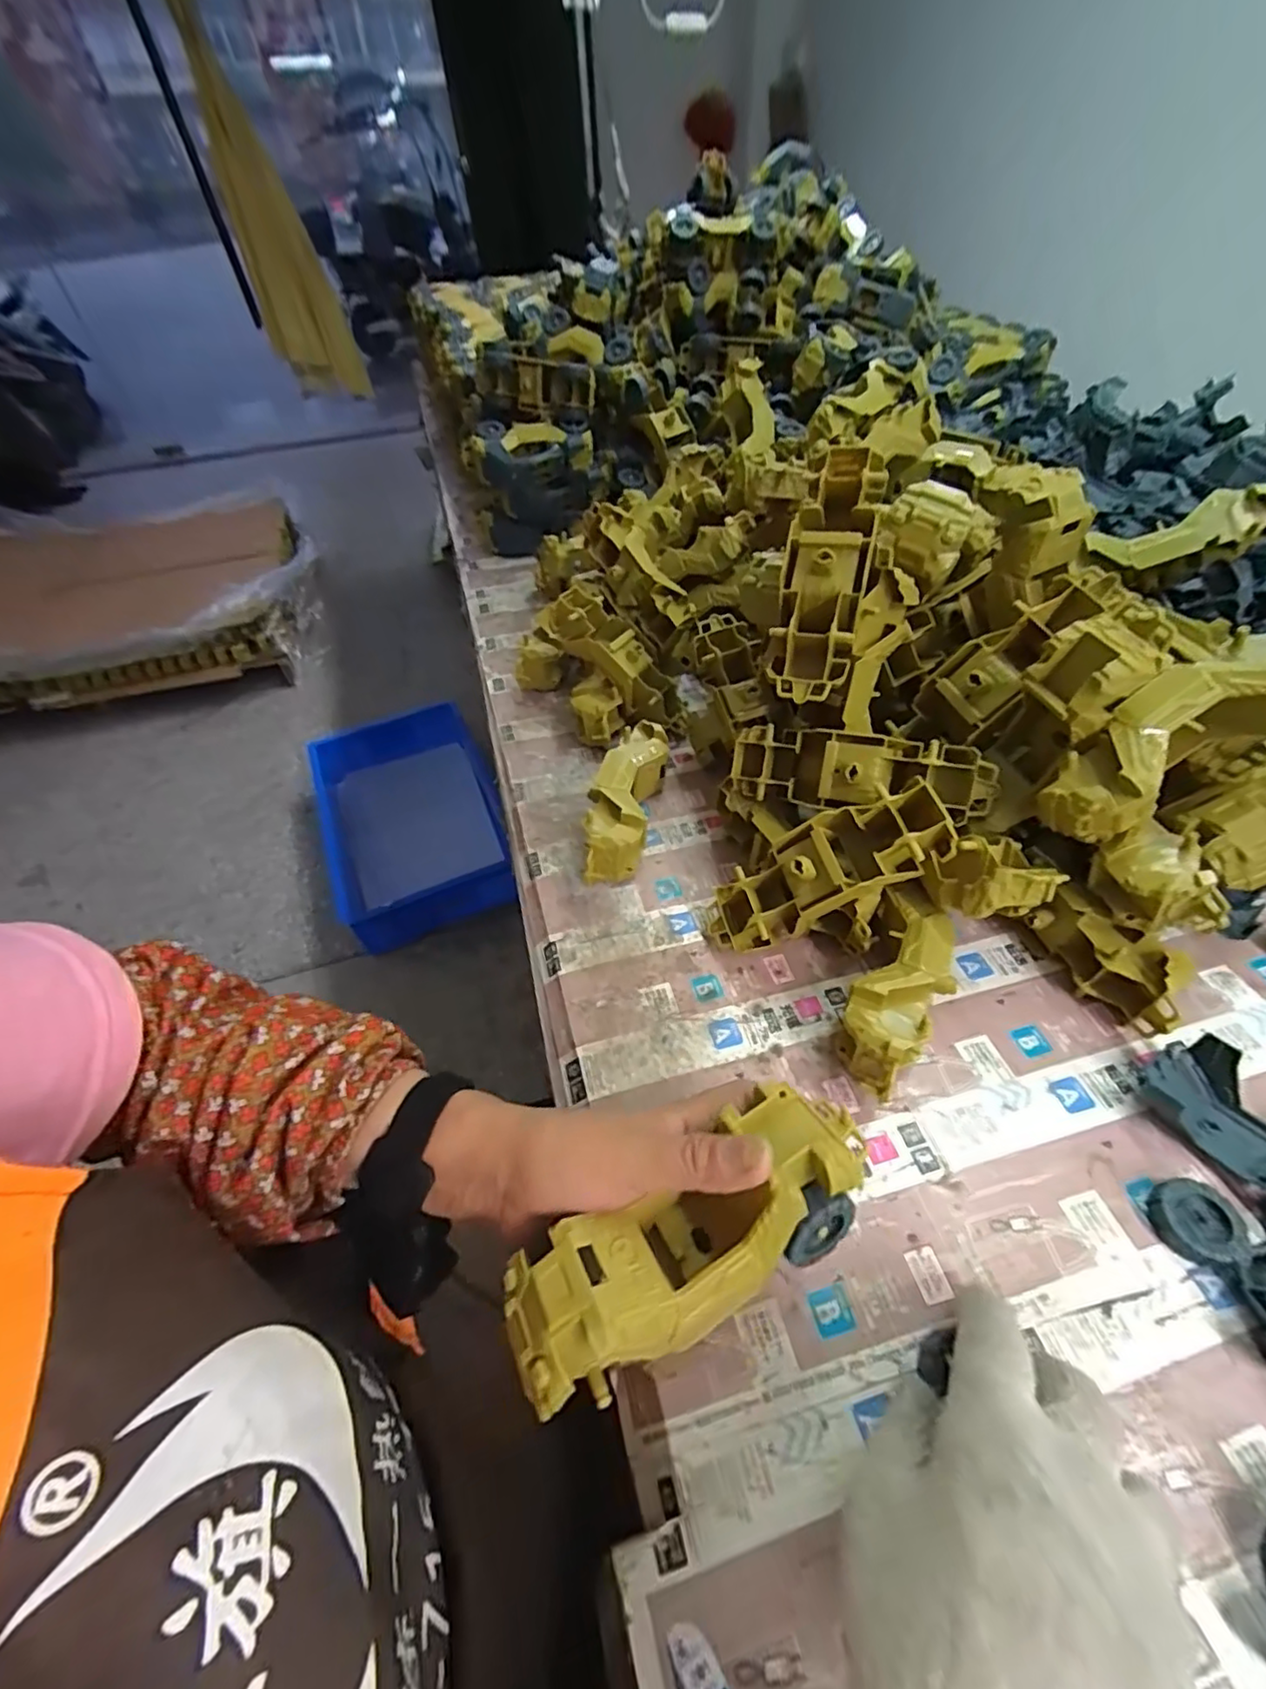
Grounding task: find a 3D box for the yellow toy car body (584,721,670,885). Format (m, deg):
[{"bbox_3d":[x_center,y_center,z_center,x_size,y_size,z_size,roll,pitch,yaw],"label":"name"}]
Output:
[{"bbox_3d":[-0.006,-0.037,0.527,0.052,0.058,0.166,8,50,11],"label":"yellow toy car body"}]

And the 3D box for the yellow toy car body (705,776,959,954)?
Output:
[{"bbox_3d":[0.129,0.026,0.417,0.179,0.069,0.058,-35,41,30],"label":"yellow toy car body"}]

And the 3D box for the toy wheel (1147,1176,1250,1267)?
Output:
[{"bbox_3d":[0.294,0.196,0.318,0.036,0.016,0.037,-2,49,2],"label":"toy wheel"}]

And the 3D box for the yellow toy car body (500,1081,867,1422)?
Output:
[{"bbox_3d":[0.032,0.169,0.270,0.173,0.053,0.059,-24,52,-19],"label":"yellow toy car body"}]

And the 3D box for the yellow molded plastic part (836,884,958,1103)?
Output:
[{"bbox_3d":[0.168,0.098,0.390,0.051,0.054,0.130,24,55,22],"label":"yellow molded plastic part"}]

